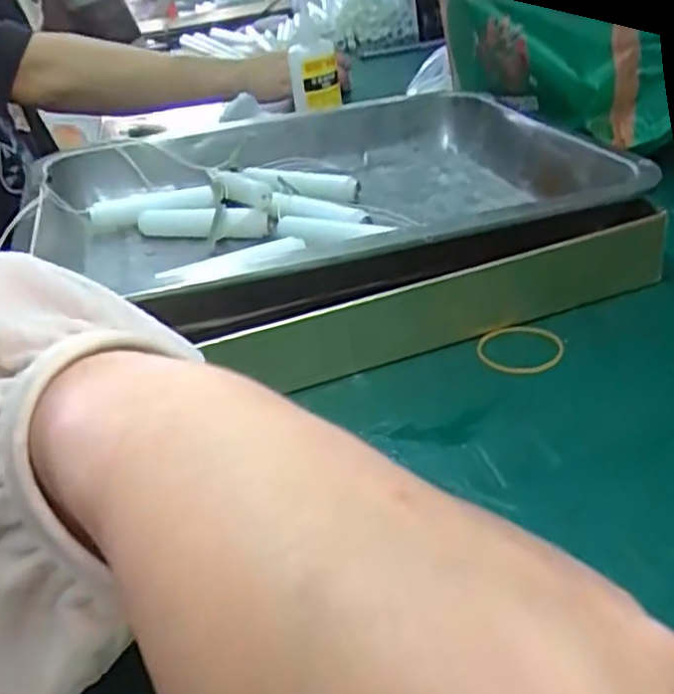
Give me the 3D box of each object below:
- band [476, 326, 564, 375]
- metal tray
[{"bbox_3d":[0.095,0.000,0.365,0.045,0.005,0.043,-8,33,5],"label":"band"},{"bbox_3d":[-0.012,-0.097,0.481,0.342,0.063,0.284,-16,33,-12],"label":"metal tray"}]

